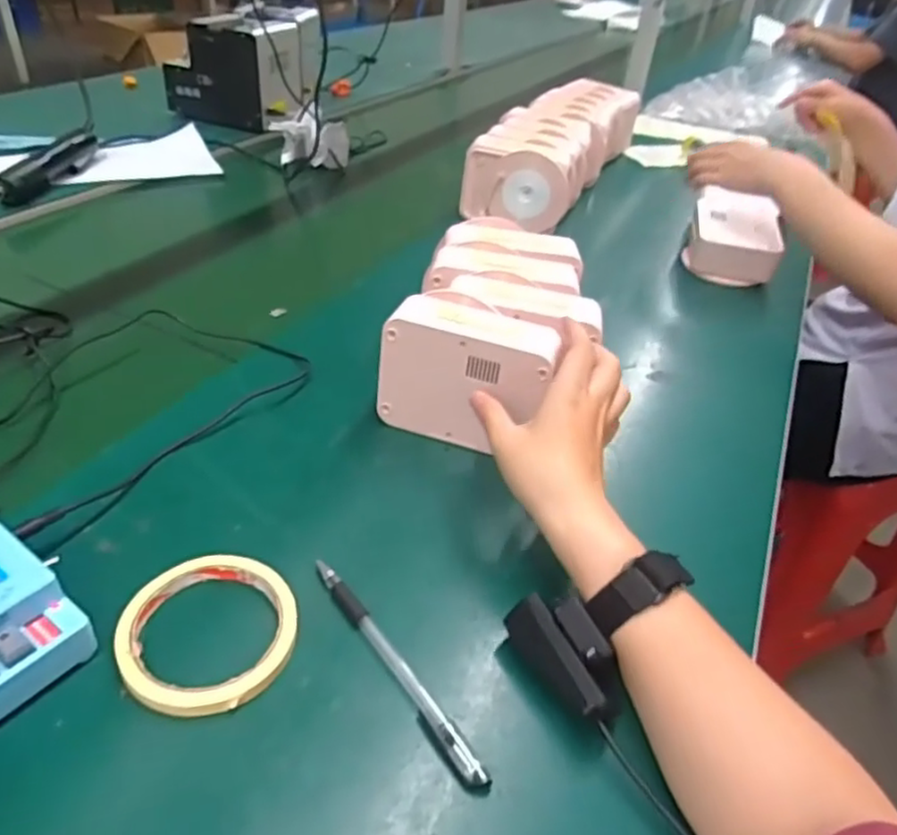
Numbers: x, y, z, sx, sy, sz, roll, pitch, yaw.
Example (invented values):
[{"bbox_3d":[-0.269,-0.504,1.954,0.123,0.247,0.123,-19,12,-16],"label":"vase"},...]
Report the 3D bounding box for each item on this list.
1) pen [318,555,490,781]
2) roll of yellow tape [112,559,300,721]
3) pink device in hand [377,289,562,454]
[{"bbox_3d":[-0.030,0.132,0.368,0.011,0.006,0.155,-22,46,-32],"label":"pen"},{"bbox_3d":[-0.131,0.115,0.368,0.091,0.012,0.090,4,38,-3],"label":"roll of yellow tape"},{"bbox_3d":[0.016,-0.035,0.512,0.124,0.096,0.059,16,39,12],"label":"pink device in hand"}]

